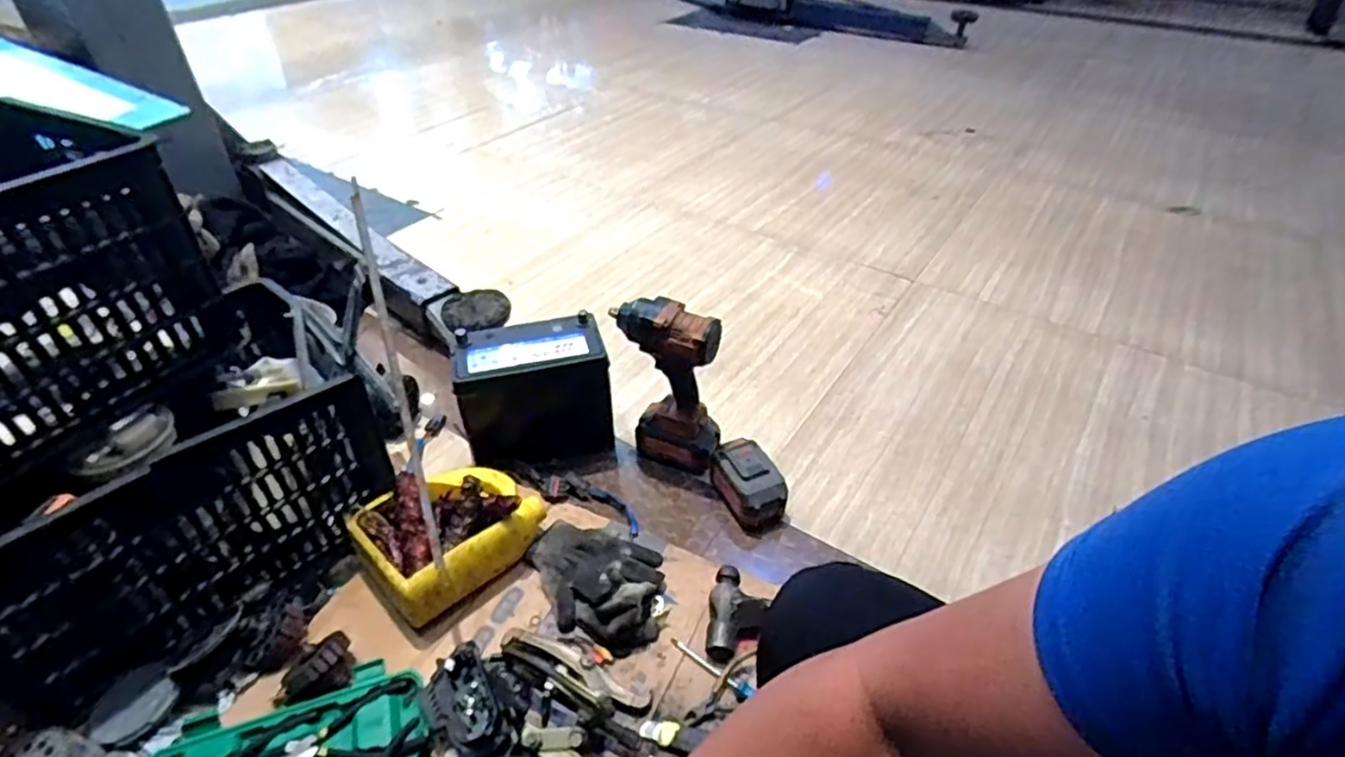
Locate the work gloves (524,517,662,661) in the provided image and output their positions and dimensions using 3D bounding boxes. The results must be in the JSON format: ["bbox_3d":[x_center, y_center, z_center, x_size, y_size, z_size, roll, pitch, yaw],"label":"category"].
[{"bbox_3d":[-0.105,0.260,0.904,0.213,0.064,0.154,15,42,20],"label":"work gloves"}]

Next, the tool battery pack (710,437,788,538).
[{"bbox_3d":[0.117,0.161,1.028,0.080,0.082,0.130,-14,41,-15],"label":"tool battery pack"}]

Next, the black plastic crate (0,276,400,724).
[{"bbox_3d":[-0.667,0.131,0.890,0.322,0.267,0.469,31,49,32],"label":"black plastic crate"}]

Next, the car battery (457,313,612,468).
[{"bbox_3d":[-0.216,0.034,1.080,0.225,0.212,0.131,-8,41,-10],"label":"car battery"}]

